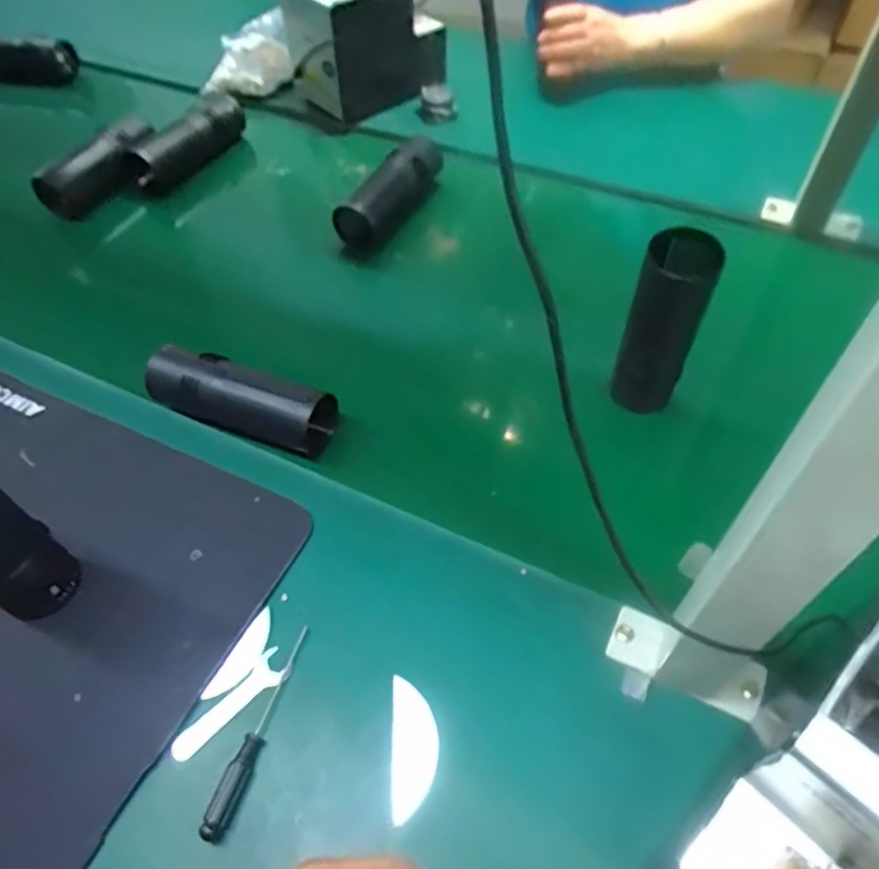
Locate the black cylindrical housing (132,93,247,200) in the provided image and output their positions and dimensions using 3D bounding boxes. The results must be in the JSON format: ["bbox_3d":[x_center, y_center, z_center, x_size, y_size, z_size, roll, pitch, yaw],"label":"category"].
[{"bbox_3d":[-0.410,-0.469,1.055,0.075,0.066,0.227,20,57,16],"label":"black cylindrical housing"}]

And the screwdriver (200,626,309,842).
[{"bbox_3d":[-0.115,0.186,0.418,0.012,0.018,0.132,13,56,12],"label":"screwdriver"}]

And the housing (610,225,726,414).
[{"bbox_3d":[0.182,-0.084,0.535,0.052,0.166,0.044,28,60,20],"label":"housing"}]

